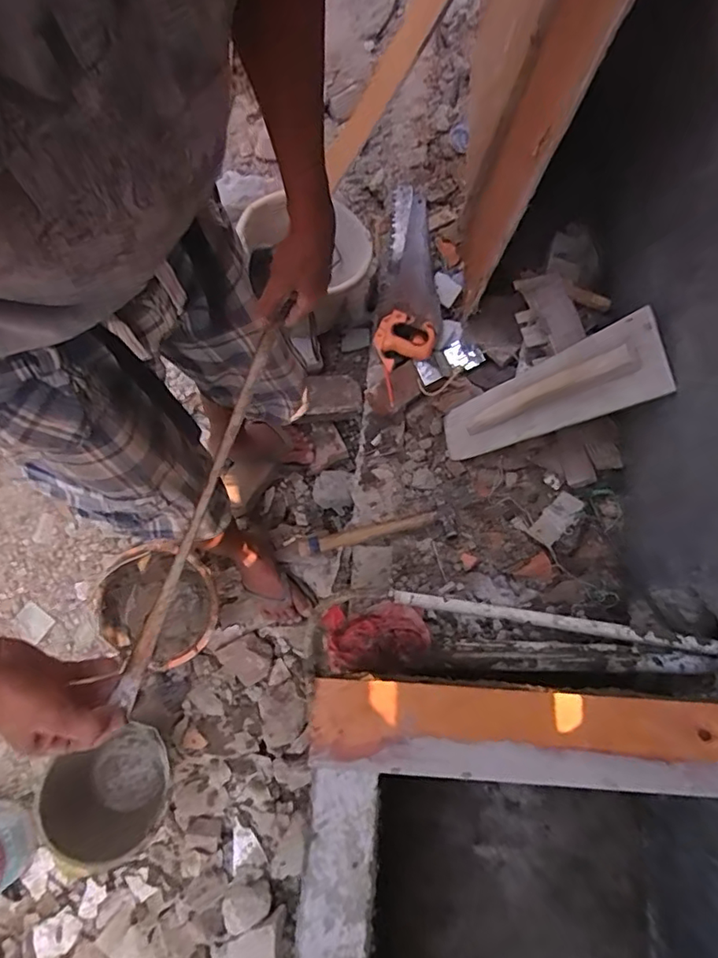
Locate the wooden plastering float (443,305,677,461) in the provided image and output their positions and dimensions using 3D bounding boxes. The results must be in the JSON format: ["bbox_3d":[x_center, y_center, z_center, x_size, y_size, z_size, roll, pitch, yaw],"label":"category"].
[{"bbox_3d":[0.374,-0.170,1.183,0.065,0.478,0.159,15,63,-39],"label":"wooden plastering float"}]

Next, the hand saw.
[{"bbox_3d":[0.106,-0.474,1.422,0.166,0.050,0.615,-9,69,13],"label":"hand saw"}]

